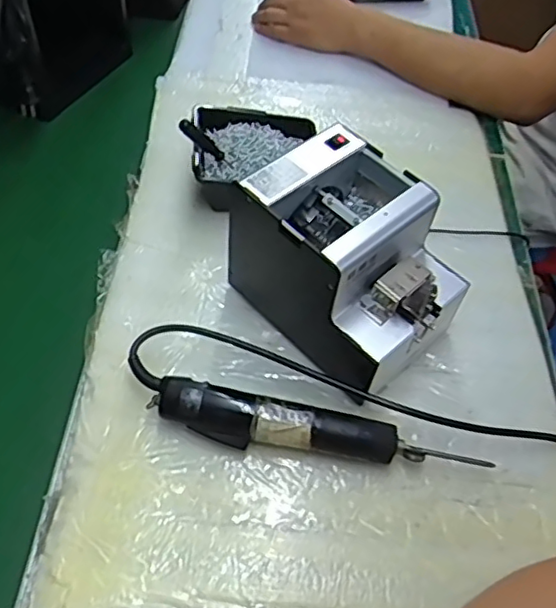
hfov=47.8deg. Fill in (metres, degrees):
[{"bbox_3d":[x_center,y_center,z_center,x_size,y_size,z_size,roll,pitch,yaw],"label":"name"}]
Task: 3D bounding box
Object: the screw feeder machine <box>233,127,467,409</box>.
[{"bbox_3d":[0.067,-0.035,0.559,0.127,0.148,0.168,-34,62,-24],"label":"screw feeder machine"}]

